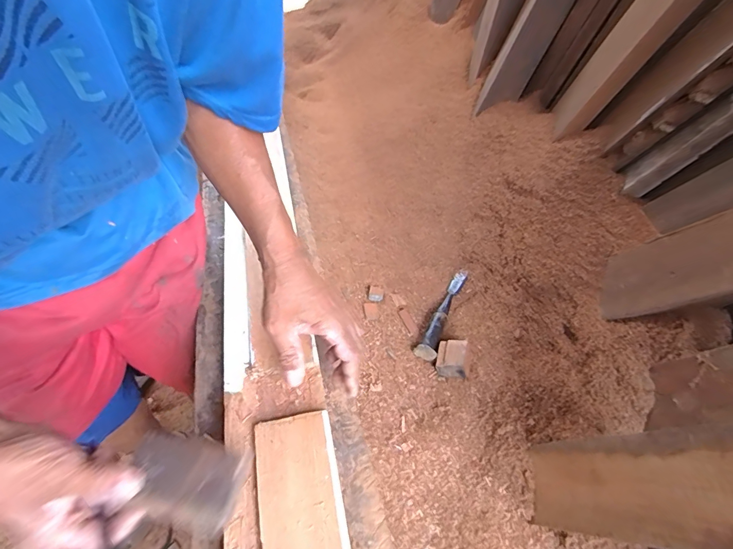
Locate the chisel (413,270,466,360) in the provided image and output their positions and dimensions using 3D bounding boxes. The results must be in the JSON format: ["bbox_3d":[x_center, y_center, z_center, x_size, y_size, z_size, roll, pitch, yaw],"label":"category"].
[{"bbox_3d":[0.159,0.078,0.811,0.044,0.035,0.220,20,52,18],"label":"chisel"}]

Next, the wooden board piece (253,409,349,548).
[{"bbox_3d":[-0.061,0.201,0.346,0.073,0.008,0.147,-10,49,-7],"label":"wooden board piece"}]

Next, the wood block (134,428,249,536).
[{"bbox_3d":[-0.152,0.172,0.323,0.102,0.012,0.058,11,50,11],"label":"wood block"}]

